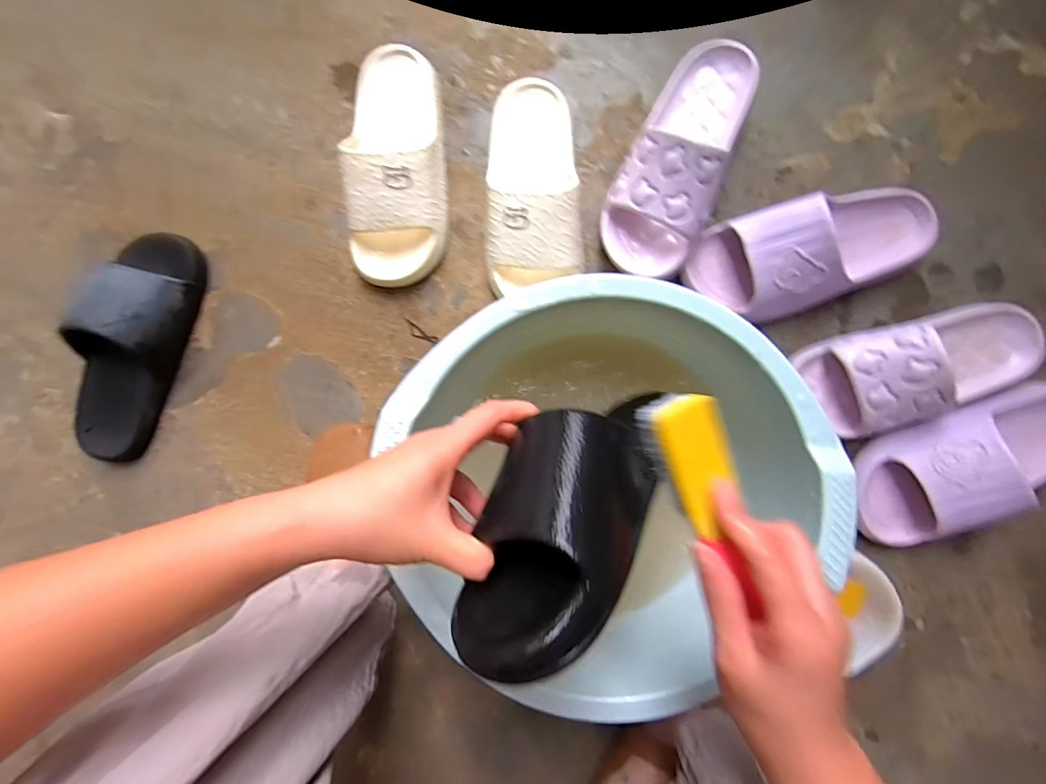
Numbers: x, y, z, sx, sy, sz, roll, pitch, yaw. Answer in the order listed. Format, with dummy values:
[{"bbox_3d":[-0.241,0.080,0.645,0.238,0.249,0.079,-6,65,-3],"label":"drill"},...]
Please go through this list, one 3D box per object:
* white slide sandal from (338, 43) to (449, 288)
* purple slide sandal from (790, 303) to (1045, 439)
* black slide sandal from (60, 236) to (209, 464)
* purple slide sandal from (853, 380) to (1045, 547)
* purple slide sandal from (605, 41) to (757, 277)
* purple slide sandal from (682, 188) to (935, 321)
[{"bbox_3d":[-0.140,-0.247,0.483,0.104,0.073,0.256,-3,90,3],"label":"white slide sandal"},{"bbox_3d":[0.410,-0.027,0.454,0.226,0.079,0.102,-18,89,3],"label":"purple slide sandal"},{"bbox_3d":[-0.442,-0.050,0.492,0.094,0.079,0.266,20,91,3],"label":"black slide sandal"},{"bbox_3d":[0.468,0.073,0.459,0.245,0.075,0.114,-22,89,3],"label":"purple slide sandal"},{"bbox_3d":[0.164,-0.245,0.464,0.100,0.088,0.243,25,91,3],"label":"purple slide sandal"},{"bbox_3d":[0.303,-0.146,0.470,0.241,0.074,0.106,-14,89,3],"label":"purple slide sandal"}]

